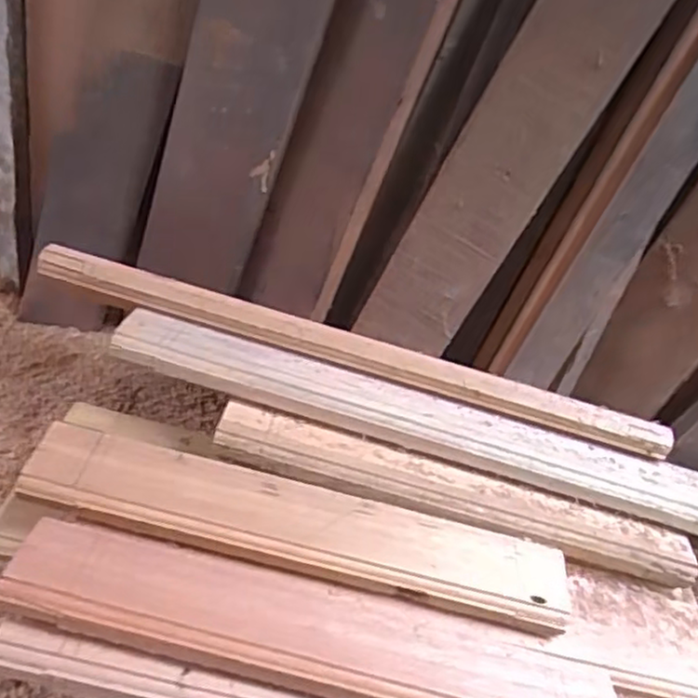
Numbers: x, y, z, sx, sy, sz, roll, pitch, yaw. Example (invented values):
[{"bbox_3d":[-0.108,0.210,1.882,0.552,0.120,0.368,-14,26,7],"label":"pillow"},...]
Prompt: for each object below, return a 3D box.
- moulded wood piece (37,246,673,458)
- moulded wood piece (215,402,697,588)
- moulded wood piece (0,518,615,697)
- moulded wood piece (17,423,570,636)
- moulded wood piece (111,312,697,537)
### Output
[{"bbox_3d":[0.011,0.001,0.779,0.708,0.033,0.040,16,44,-2],"label":"moulded wood piece"},{"bbox_3d":[0.109,0.149,0.713,0.490,0.021,0.061,17,44,-1],"label":"moulded wood piece"},{"bbox_3d":[-0.017,0.236,0.575,0.501,0.028,0.085,17,44,-4],"label":"moulded wood piece"},{"bbox_3d":[-0.037,0.160,0.658,0.501,0.022,0.093,16,44,-4],"label":"moulded wood piece"},{"bbox_3d":[0.102,0.084,0.751,0.703,0.028,0.074,16,44,-1],"label":"moulded wood piece"}]

